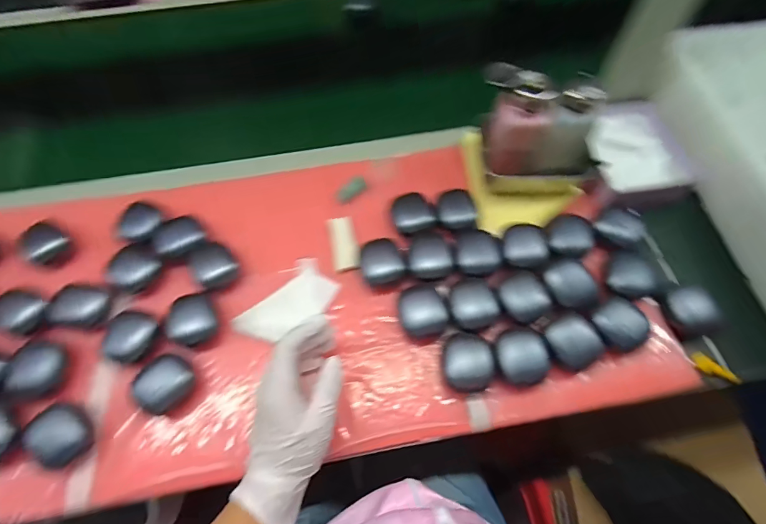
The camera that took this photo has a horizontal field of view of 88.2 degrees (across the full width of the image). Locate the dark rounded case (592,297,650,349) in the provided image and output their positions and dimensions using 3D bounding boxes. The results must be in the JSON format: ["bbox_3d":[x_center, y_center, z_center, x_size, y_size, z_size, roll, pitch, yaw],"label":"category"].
[{"bbox_3d":[0.237,0.064,0.401,0.043,0.030,0.047,-37,67,-18],"label":"dark rounded case"}]

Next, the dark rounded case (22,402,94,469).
[{"bbox_3d":[-0.295,0.157,0.361,0.050,0.027,0.042,30,66,15],"label":"dark rounded case"}]

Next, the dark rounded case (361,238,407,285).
[{"bbox_3d":[-0.001,0.001,0.438,0.044,0.017,0.052,-13,62,-7],"label":"dark rounded case"}]

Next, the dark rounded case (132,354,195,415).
[{"bbox_3d":[-0.209,0.118,0.382,0.041,0.033,0.049,34,67,17],"label":"dark rounded case"}]

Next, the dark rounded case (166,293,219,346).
[{"bbox_3d":[-0.199,0.060,0.413,0.041,0.023,0.052,-17,63,-9],"label":"dark rounded case"}]

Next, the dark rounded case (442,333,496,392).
[{"bbox_3d":[0.083,0.099,0.389,0.047,0.025,0.053,-6,62,-3],"label":"dark rounded case"}]

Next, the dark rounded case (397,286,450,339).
[{"bbox_3d":[0.040,0.052,0.413,0.046,0.023,0.052,-15,63,-8],"label":"dark rounded case"}]

